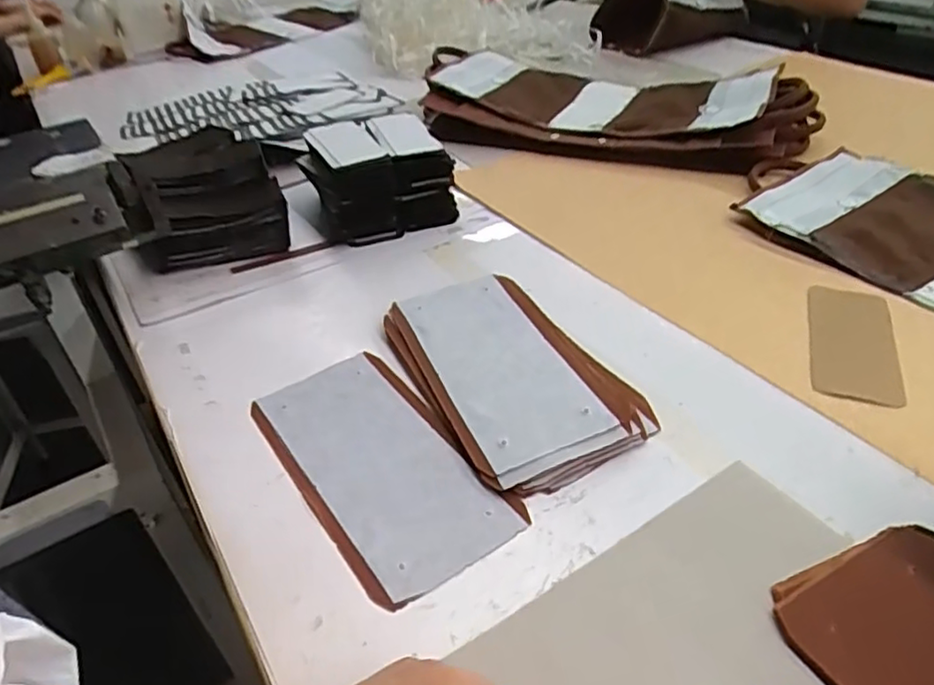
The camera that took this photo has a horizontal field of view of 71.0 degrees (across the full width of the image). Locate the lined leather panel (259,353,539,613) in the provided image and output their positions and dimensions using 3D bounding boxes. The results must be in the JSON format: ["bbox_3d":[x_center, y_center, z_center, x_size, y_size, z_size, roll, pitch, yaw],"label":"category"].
[{"bbox_3d":[-0.072,0.090,0.524,0.125,0.010,0.243,-27,43,-25],"label":"lined leather panel"}]

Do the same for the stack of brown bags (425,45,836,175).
[{"bbox_3d":[0.219,-0.378,1.035,0.593,0.087,0.298,8,40,16],"label":"stack of brown bags"}]

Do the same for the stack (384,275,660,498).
[{"bbox_3d":[0.033,0.018,0.595,0.156,0.023,0.268,-23,41,-21],"label":"stack"}]

